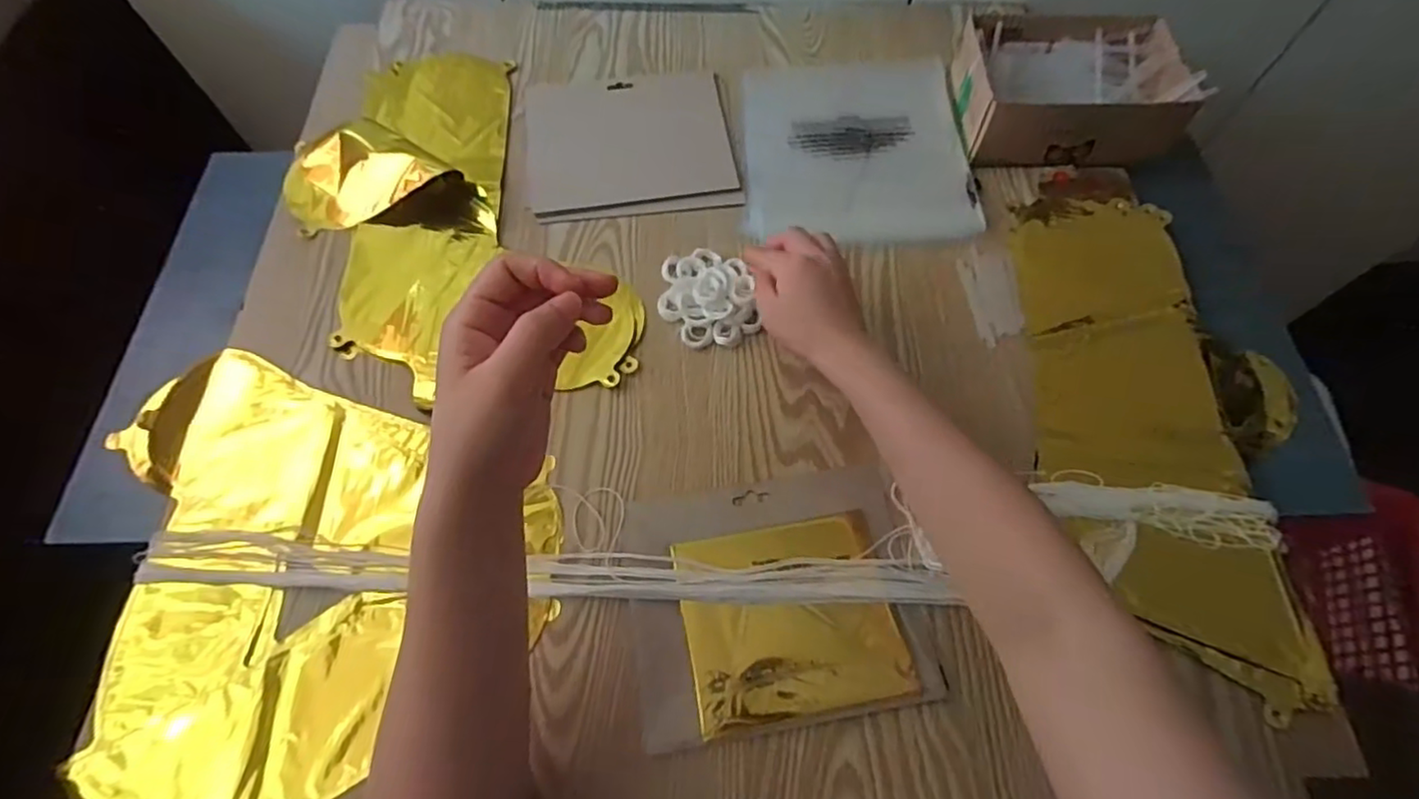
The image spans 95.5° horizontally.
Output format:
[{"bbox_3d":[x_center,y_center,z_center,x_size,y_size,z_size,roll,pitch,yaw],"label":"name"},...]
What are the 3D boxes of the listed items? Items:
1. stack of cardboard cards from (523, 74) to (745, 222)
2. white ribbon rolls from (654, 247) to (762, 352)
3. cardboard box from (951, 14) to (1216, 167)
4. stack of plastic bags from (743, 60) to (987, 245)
[{"bbox_3d":[-0.076,-0.247,0.621,0.191,0.010,0.173,-7,64,-3],"label":"stack of cardboard cards"},{"bbox_3d":[-0.002,-0.091,0.542,0.077,0.021,0.093,-5,64,-2],"label":"white ribbon rolls"},{"bbox_3d":[0.331,-0.288,0.602,0.201,0.064,0.141,3,64,2],"label":"cardboard box"},{"bbox_3d":[0.138,-0.247,0.621,0.207,0.010,0.226,-1,64,0],"label":"stack of plastic bags"}]

